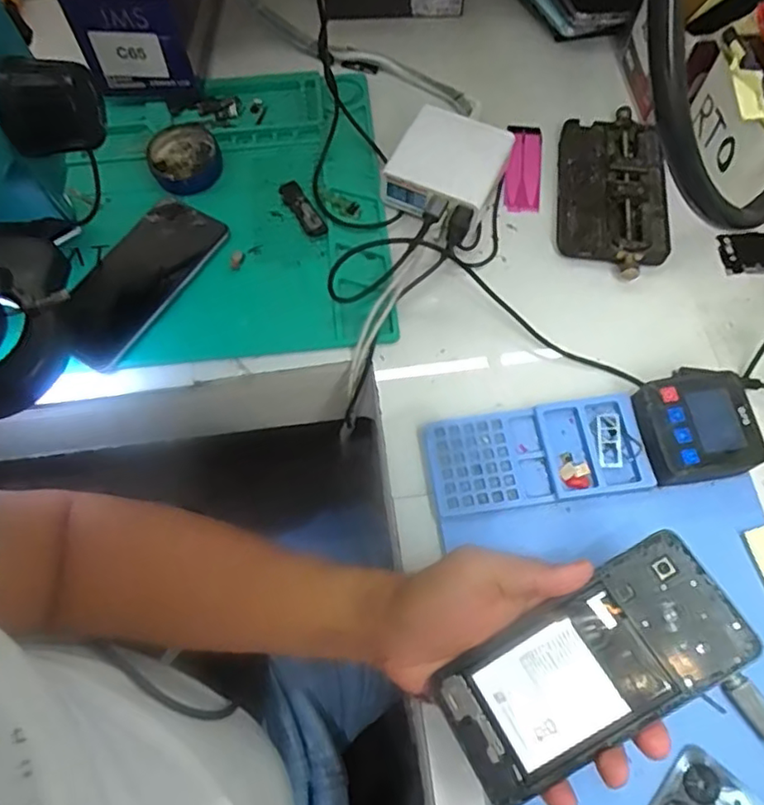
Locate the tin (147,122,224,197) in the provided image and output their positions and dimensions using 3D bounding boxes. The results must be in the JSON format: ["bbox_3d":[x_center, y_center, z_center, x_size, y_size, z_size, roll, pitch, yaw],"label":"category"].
[{"bbox_3d":[-0.177,-0.220,0.540,0.064,0.015,0.070,0,67,1],"label":"tin"}]

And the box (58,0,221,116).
[{"bbox_3d":[-0.225,-0.383,0.572,0.116,0.093,0.145,-4,67,-1],"label":"box"}]

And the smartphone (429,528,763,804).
[{"bbox_3d":[0.111,0.143,0.322,0.160,0.006,0.071,-35,70,4],"label":"smartphone"}]

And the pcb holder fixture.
[{"bbox_3d":[0.200,-0.183,0.520,0.086,0.020,0.169,7,67,4],"label":"pcb holder fixture"}]

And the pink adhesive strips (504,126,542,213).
[{"bbox_3d":[0.129,-0.214,0.546,0.032,0.008,0.102,7,67,4],"label":"pink adhesive strips"}]

